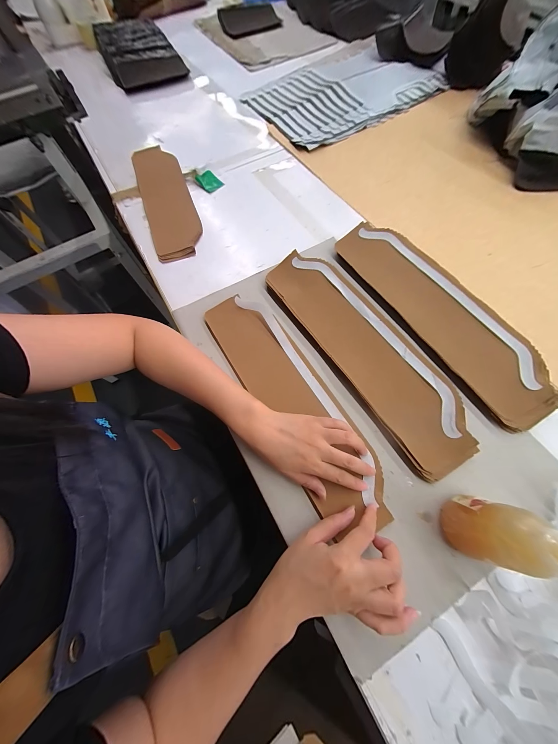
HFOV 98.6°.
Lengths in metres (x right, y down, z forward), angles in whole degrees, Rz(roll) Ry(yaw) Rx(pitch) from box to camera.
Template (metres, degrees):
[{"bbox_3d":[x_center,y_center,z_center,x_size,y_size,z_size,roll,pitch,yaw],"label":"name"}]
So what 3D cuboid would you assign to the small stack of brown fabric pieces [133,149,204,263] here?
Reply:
[{"bbox_3d":[-0.270,-0.417,0.574,0.109,0.013,0.418,-21,68,-5],"label":"small stack of brown fabric pieces"}]

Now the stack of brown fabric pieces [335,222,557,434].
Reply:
[{"bbox_3d":[0.268,-0.114,0.411,0.124,0.035,0.427,-30,69,-9],"label":"stack of brown fabric pieces"}]

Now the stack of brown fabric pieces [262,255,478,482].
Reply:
[{"bbox_3d":[0.133,-0.047,0.390,0.114,0.029,0.415,-32,70,-9],"label":"stack of brown fabric pieces"}]

